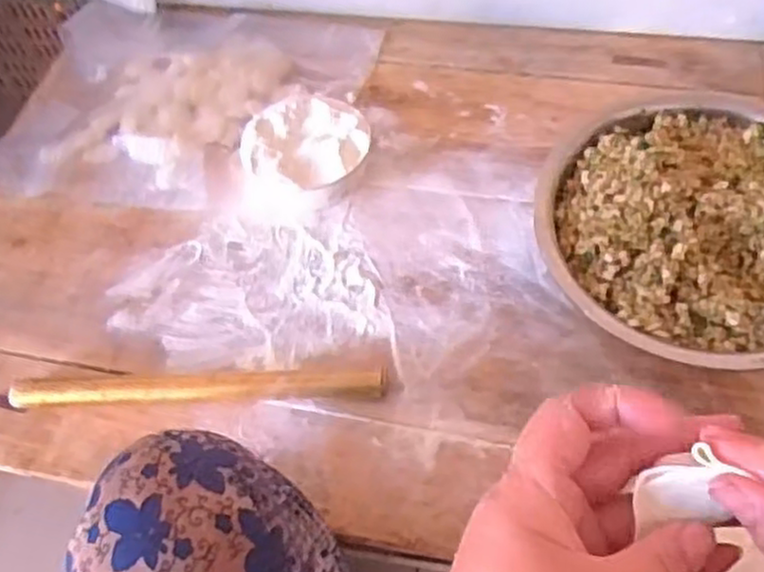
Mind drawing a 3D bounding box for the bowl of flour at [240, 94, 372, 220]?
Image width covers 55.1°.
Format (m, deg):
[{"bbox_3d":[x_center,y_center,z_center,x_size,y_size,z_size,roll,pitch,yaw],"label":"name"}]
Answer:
[{"bbox_3d":[-0.068,-0.118,0.686,0.116,0.066,0.109,18,63,13],"label":"bowl of flour"}]

